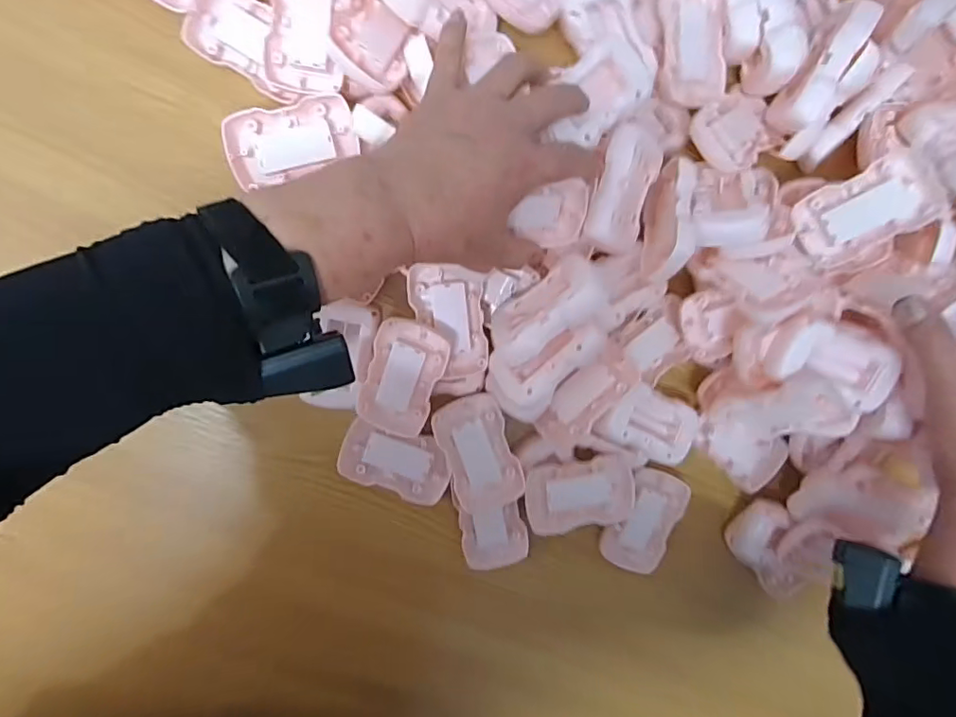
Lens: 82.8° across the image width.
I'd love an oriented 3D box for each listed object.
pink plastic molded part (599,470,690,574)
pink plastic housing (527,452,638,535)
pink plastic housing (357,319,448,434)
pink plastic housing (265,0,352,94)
[{"bbox_3d":[0.143,0.139,0.471,0.054,0.020,0.085,22,97,-6],"label":"pink plastic molded part"},{"bbox_3d":[0.083,0.112,0.439,0.088,0.015,0.056,-6,99,-3],"label":"pink plastic housing"},{"bbox_3d":[-0.057,0.016,0.402,0.052,0.021,0.086,17,97,-6],"label":"pink plastic housing"},{"bbox_3d":[-0.116,-0.229,0.372,0.049,0.015,0.084,5,98,-4],"label":"pink plastic housing"}]

